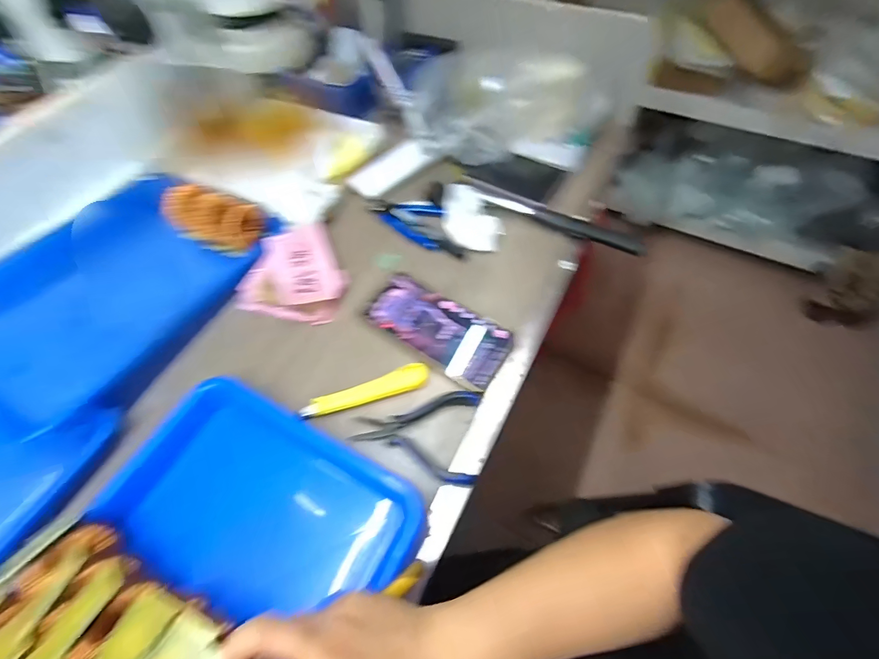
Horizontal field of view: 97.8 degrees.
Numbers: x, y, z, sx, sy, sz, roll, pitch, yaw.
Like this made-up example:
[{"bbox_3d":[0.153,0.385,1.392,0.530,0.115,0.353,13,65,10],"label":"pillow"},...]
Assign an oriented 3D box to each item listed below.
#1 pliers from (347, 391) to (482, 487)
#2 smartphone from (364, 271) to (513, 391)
[{"bbox_3d":[-0.021,0.092,0.357,0.114,0.007,0.084,6,60,6],"label":"pliers"},{"bbox_3d":[-0.003,-0.004,0.407,0.152,0.012,0.071,30,65,18],"label":"smartphone"}]

